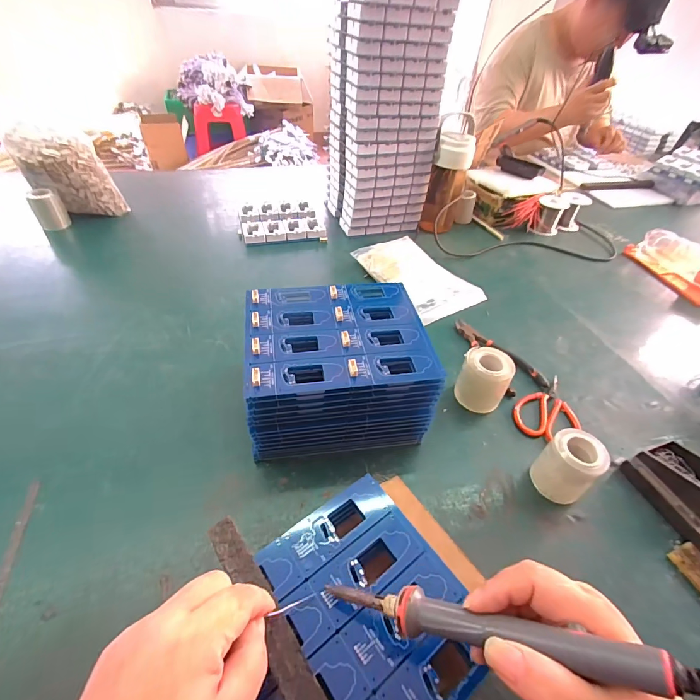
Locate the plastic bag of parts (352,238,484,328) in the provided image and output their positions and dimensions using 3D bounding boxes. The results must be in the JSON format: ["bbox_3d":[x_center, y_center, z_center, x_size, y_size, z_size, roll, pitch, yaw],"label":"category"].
[{"bbox_3d":[0.122,-0.138,0.671,0.143,0.042,0.205,-22,49,-26],"label":"plastic bag of parts"}]

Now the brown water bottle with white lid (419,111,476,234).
[{"bbox_3d":[0.199,-0.348,0.776,0.076,0.191,0.071,9,43,4],"label":"brown water bottle with white lid"}]

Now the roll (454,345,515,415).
[{"bbox_3d":[0.168,0.039,0.475,0.058,0.065,0.054,3,43,-2],"label":"roll"}]

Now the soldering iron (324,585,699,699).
[{"bbox_3d":[0.080,0.161,0.216,0.212,0.023,0.022,-10,34,32],"label":"soldering iron"}]

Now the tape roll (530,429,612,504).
[{"bbox_3d":[0.229,0.123,0.395,0.048,0.067,0.049,3,43,-2],"label":"tape roll"}]

